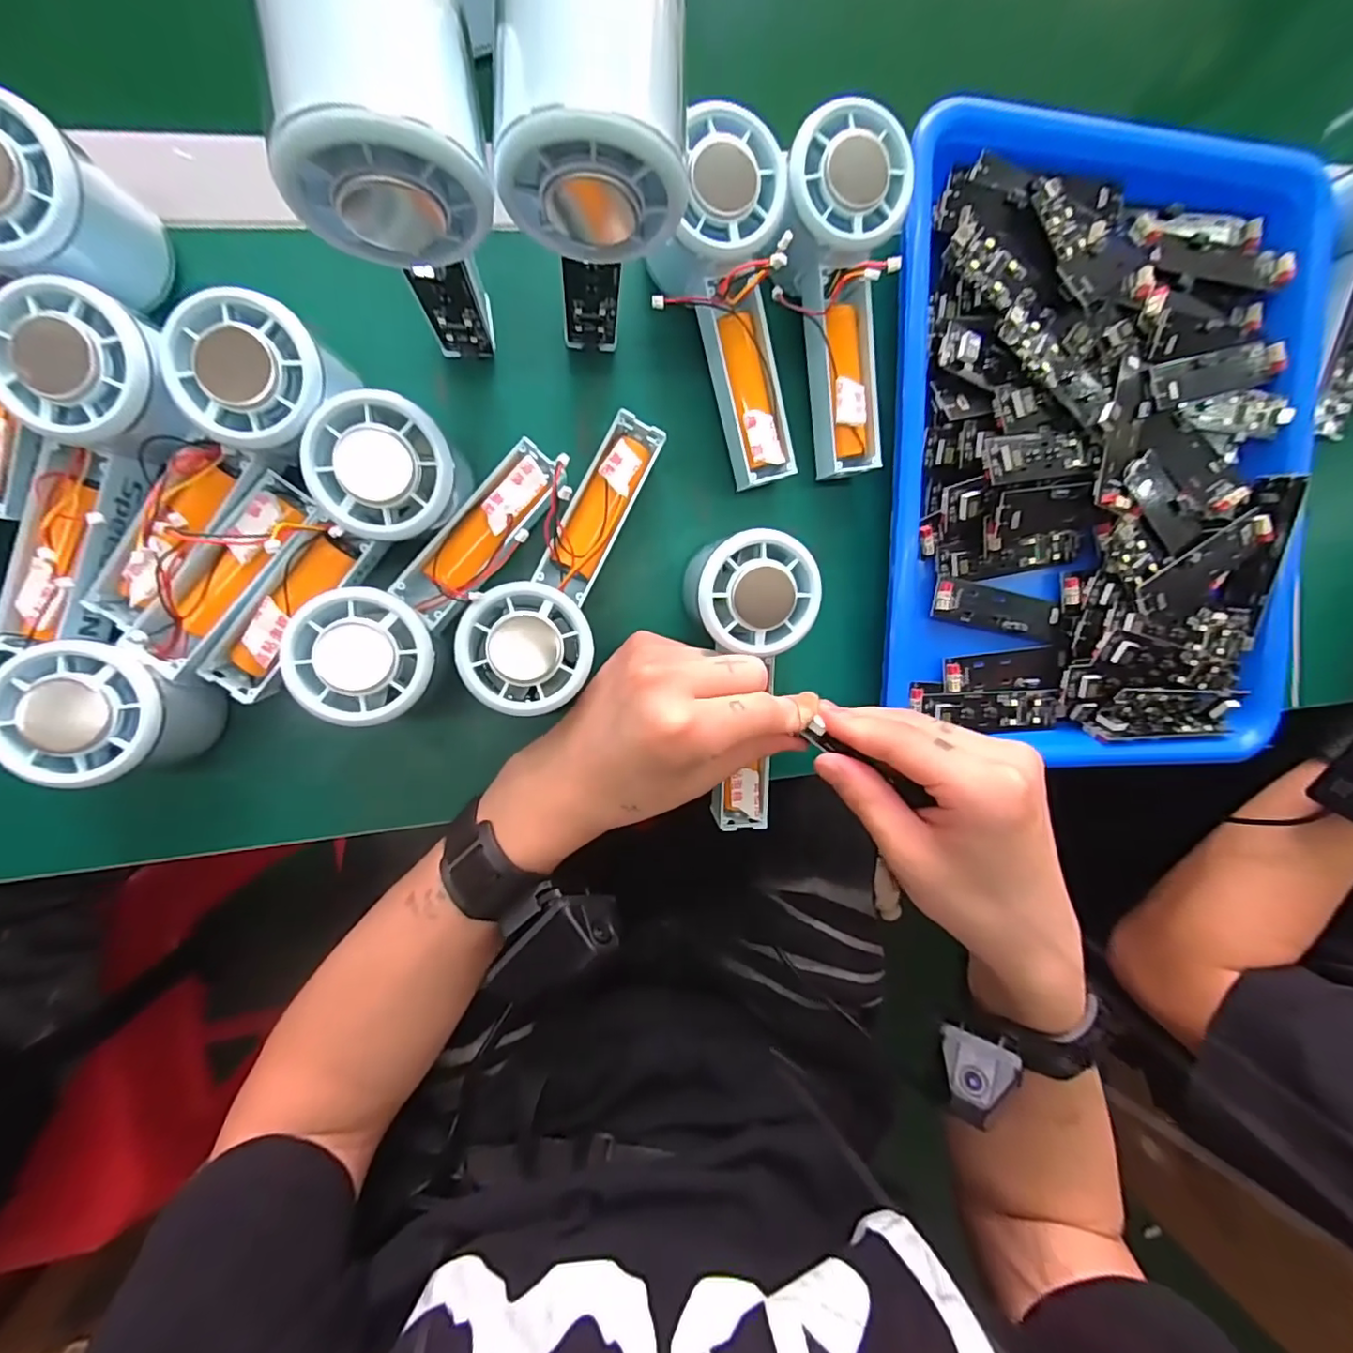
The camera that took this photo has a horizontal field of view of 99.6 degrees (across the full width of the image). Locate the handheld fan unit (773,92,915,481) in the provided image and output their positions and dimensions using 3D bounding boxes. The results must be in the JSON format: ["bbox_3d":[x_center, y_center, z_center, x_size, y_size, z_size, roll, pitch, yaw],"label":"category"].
[{"bbox_3d":[0.080,-0.180,0.286,0.056,0.041,0.153,-9,111,-7],"label":"handheld fan unit"}]

